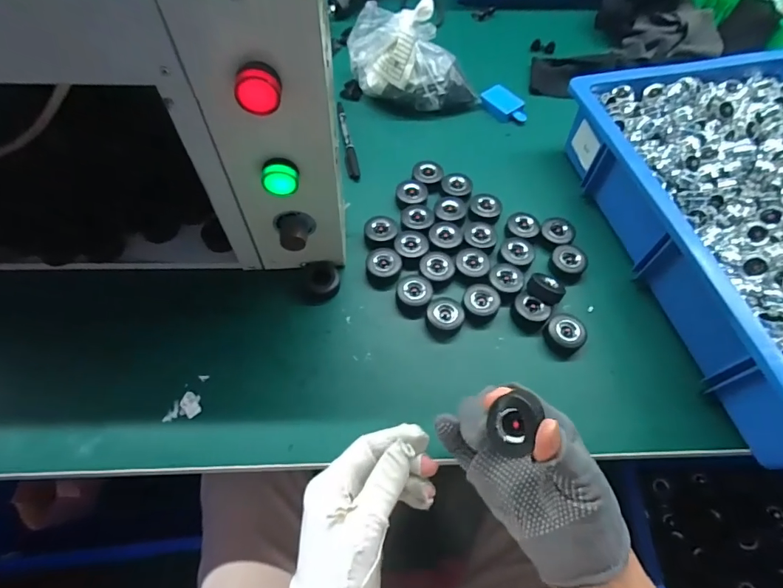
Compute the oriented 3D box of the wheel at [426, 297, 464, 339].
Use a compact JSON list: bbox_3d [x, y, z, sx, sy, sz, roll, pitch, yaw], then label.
[{"bbox_3d":[0.054,0.025,0.442,0.037,0.028,0.033,19,63,8],"label":"wheel"}]

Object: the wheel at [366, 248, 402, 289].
[{"bbox_3d":[-0.008,-0.028,0.469,0.036,0.023,0.038,2,62,0],"label":"wheel"}]

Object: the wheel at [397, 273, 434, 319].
[{"bbox_3d":[0.022,0.003,0.452,0.036,0.023,0.039,1,62,-1],"label":"wheel"}]

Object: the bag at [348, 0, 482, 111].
[{"bbox_3d":[0.040,-0.314,0.581,0.155,0.088,0.108,-2,62,-3],"label":"bag"}]

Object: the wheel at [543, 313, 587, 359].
[{"bbox_3d":[0.177,0.041,0.439,0.040,0.022,0.039,1,62,-1],"label":"wheel"}]

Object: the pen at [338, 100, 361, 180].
[{"bbox_3d":[-0.059,-0.206,0.568,0.015,0.014,0.145,-9,63,-6],"label":"pen"}]

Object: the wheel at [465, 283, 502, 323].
[{"bbox_3d":[0.093,0.009,0.448,0.035,0.019,0.035,1,62,-1],"label":"wheel"}]

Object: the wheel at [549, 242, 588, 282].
[{"bbox_3d":[0.194,-0.034,0.478,0.039,0.022,0.035,34,66,15],"label":"wheel"}]

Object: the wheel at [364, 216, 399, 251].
[{"bbox_3d":[-0.011,-0.070,0.487,0.036,0.017,0.040,10,62,4],"label":"wheel"}]

